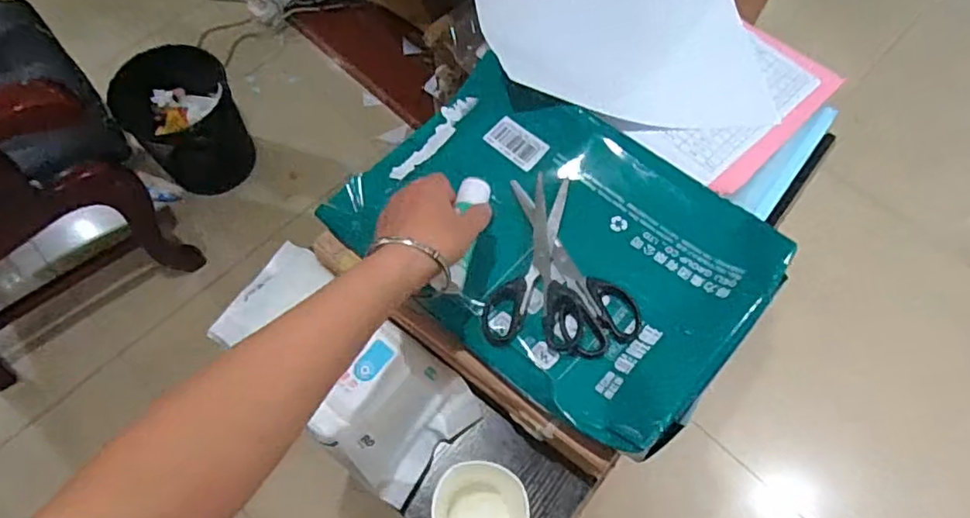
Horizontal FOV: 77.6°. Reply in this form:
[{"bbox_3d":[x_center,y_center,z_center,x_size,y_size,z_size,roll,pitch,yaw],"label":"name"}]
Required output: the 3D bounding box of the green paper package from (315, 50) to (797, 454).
[{"bbox_3d":[0.060,-0.027,0.529,0.343,0.039,0.248,38,68,14],"label":"green paper package"}]

